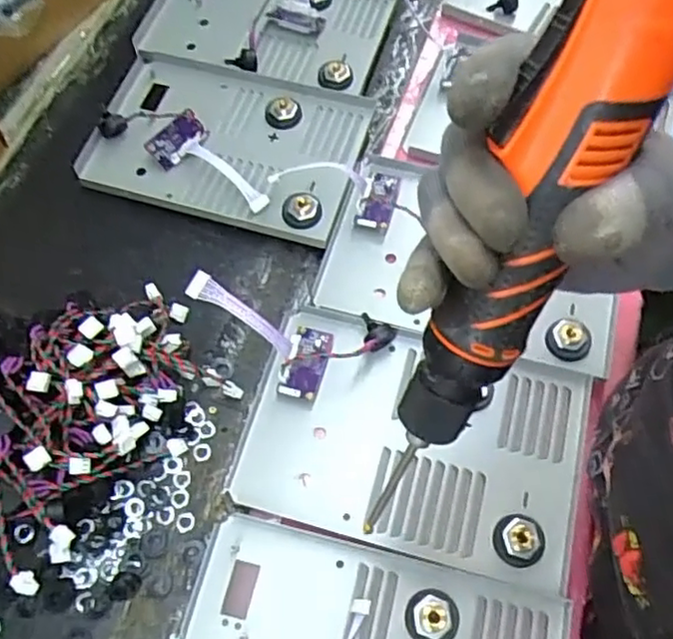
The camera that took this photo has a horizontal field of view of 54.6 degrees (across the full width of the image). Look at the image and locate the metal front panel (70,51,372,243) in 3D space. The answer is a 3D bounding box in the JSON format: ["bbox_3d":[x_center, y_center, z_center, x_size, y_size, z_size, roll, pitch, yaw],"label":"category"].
[{"bbox_3d":[-0.105,-0.178,0.633,0.250,0.034,0.168,12,66,5],"label":"metal front panel"}]

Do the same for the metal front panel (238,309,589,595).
[{"bbox_3d":[0.067,0.097,0.530,0.265,0.029,0.177,14,66,5],"label":"metal front panel"}]

